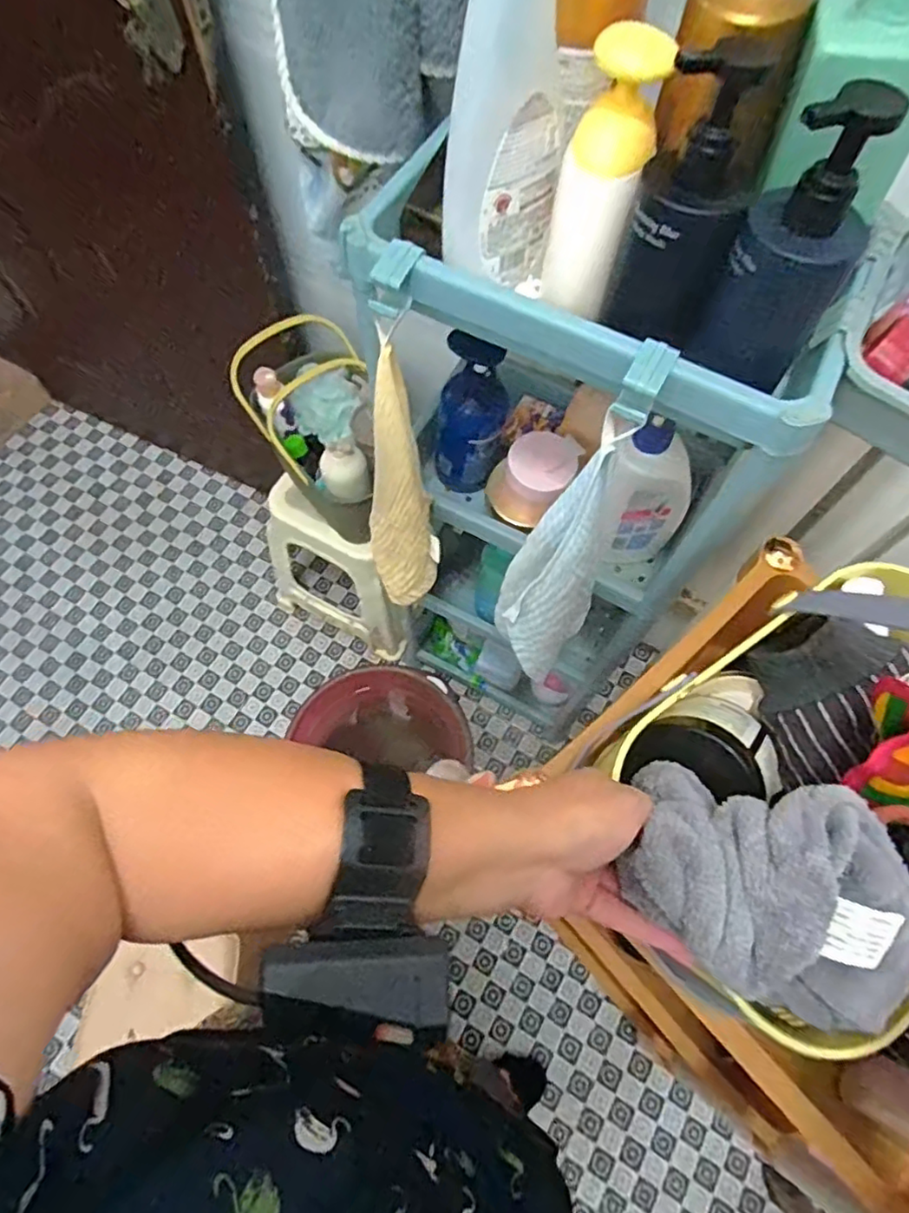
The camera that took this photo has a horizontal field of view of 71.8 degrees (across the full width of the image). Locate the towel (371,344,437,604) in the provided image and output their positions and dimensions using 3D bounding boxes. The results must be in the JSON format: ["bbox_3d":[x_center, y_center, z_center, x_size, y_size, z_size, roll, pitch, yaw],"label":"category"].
[{"bbox_3d":[-0.061,-0.098,0.665,0.080,0.358,0.069,-15,67,-8],"label":"towel"}]

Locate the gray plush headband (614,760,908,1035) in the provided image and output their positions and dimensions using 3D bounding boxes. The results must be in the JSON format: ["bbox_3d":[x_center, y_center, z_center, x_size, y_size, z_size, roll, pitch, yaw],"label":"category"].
[{"bbox_3d":[0.157,0.137,0.303,0.141,0.077,0.095,28,71,11],"label":"gray plush headband"}]

